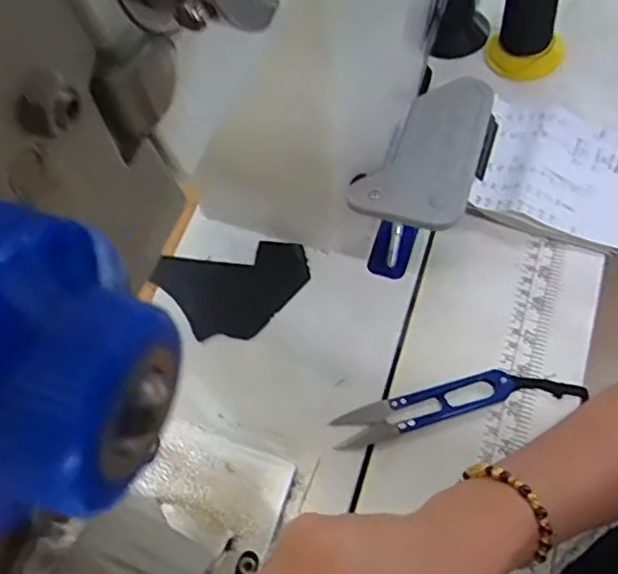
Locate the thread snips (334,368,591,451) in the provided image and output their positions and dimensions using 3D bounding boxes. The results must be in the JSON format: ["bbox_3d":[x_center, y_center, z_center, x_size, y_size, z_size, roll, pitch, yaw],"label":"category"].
[{"bbox_3d":[0.095,0.074,0.397,0.157,0.021,0.030,-14,61,4],"label":"thread snips"}]

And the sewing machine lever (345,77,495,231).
[{"bbox_3d":[0.073,-0.087,0.379,0.066,0.015,0.107,18,65,11],"label":"sewing machine lever"}]

